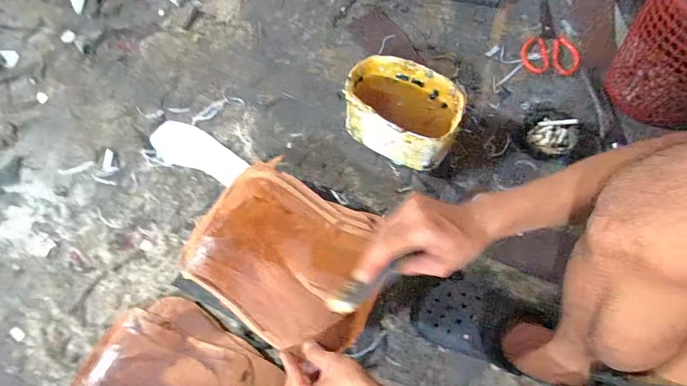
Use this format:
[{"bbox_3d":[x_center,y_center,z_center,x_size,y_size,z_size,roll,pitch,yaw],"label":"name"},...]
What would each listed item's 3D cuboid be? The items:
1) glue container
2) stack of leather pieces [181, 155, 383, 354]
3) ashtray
[{"bbox_3d":[0.102,-0.137,0.664,0.191,0.132,0.125,29,73,12],"label":"glue container"},{"bbox_3d":[-0.081,0.083,0.530,0.268,0.025,0.214,24,71,10],"label":"stack of leather pieces"},{"bbox_3d":[0.382,-0.112,0.699,0.099,0.027,0.106,0,69,1],"label":"ashtray"}]

